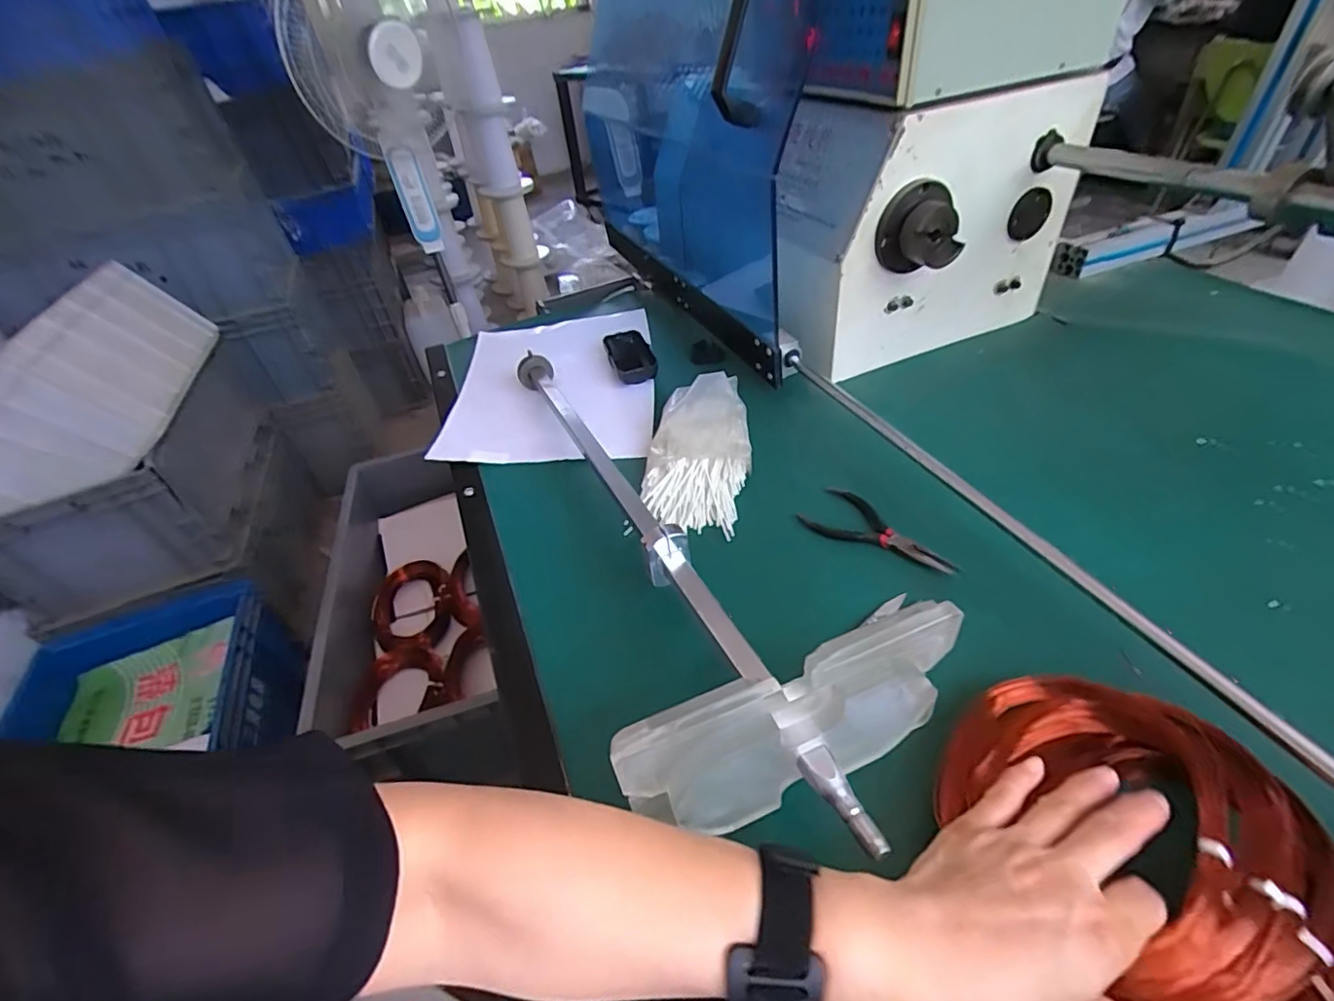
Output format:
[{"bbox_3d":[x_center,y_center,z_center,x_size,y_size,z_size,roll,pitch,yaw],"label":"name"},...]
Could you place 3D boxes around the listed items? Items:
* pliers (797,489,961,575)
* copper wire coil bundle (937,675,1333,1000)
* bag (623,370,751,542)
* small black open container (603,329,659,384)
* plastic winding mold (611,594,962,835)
[{"bbox_3d":[0.183,0.025,0.497,0.127,0.012,0.064,23,50,31],"label":"pliers"},{"bbox_3d":[0.246,0.164,0.300,0.149,0.049,0.174,-24,44,-19],"label":"copper wire coil bundle"},{"bbox_3d":[0.033,-0.054,0.588,0.104,0.038,0.216,5,43,15],"label":"bag"},{"bbox_3d":[-0.049,-0.188,0.767,0.055,0.025,0.103,-12,41,-5],"label":"small black open container"},{"bbox_3d":[0.068,0.121,0.310,0.185,0.093,0.037,-19,42,-13],"label":"plastic winding mold"}]

